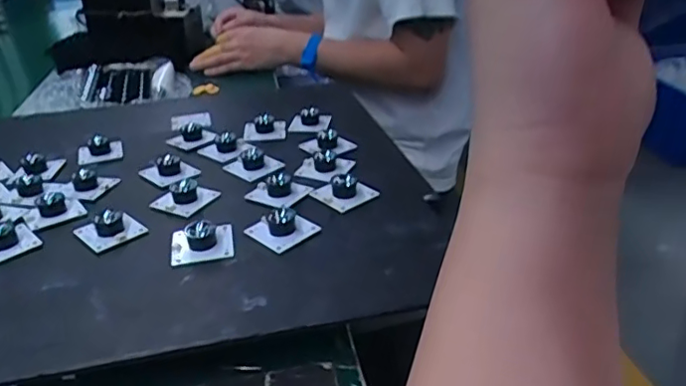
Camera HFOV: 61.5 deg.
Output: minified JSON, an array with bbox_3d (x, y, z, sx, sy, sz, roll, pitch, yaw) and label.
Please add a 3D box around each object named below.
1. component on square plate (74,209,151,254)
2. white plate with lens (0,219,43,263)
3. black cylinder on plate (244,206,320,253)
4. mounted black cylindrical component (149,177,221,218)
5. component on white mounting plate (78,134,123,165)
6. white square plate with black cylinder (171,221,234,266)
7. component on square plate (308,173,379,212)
[{"bbox_3d":[-0.182,0.023,0.448,0.044,0.019,0.042,24,39,39],"label":"component on square plate"},{"bbox_3d":[-0.256,0.033,0.432,0.042,0.016,0.042,23,38,38],"label":"white plate with lens"},{"bbox_3d":[-0.048,0.022,0.441,0.040,0.023,0.043,-27,37,-36],"label":"black cylinder on plate"},{"bbox_3d":[-0.133,-0.001,0.487,0.037,0.017,0.047,17,35,31],"label":"mounted black cylindrical component"},{"bbox_3d":[-0.247,-0.046,0.586,0.043,0.020,0.034,-16,31,-21],"label":"component on white mounting plate"},{"bbox_3d":[-0.105,0.032,0.425,0.045,0.020,0.036,-8,29,-9],"label":"white square plate with black cylinder"},{"bbox_3d":[0.002,-0.005,0.488,0.042,0.022,0.039,-26,36,-35],"label":"component on square plate"}]

